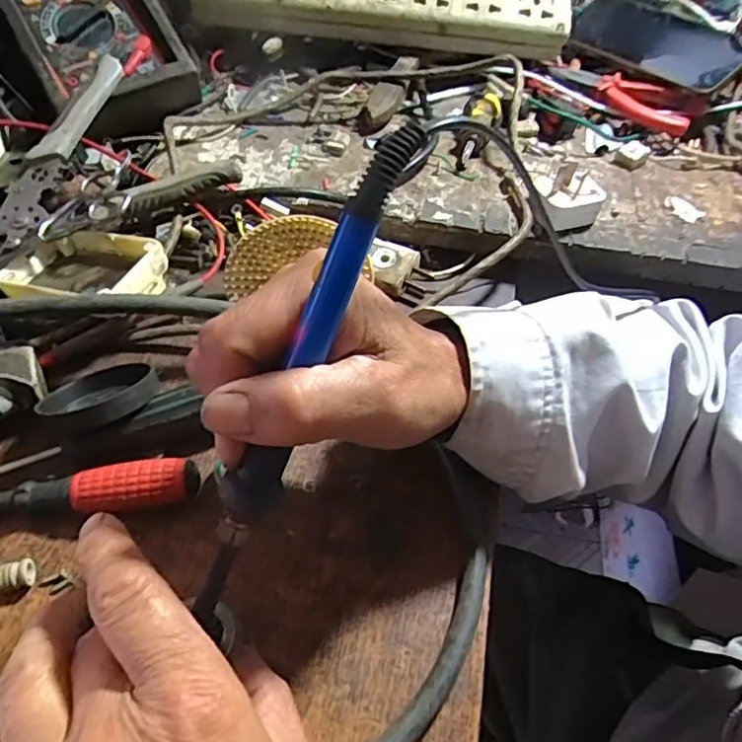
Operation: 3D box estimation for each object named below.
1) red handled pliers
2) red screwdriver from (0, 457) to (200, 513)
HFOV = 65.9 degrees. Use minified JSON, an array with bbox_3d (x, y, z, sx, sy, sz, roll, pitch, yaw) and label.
[{"bbox_3d":[0.231,-0.256,0.530,0.137,0.027,0.045,32,57,18],"label":"red handled pliers"},{"bbox_3d":[-0.162,0.062,0.272,0.155,0.018,0.021,-6,53,-9],"label":"red screwdriver"}]

